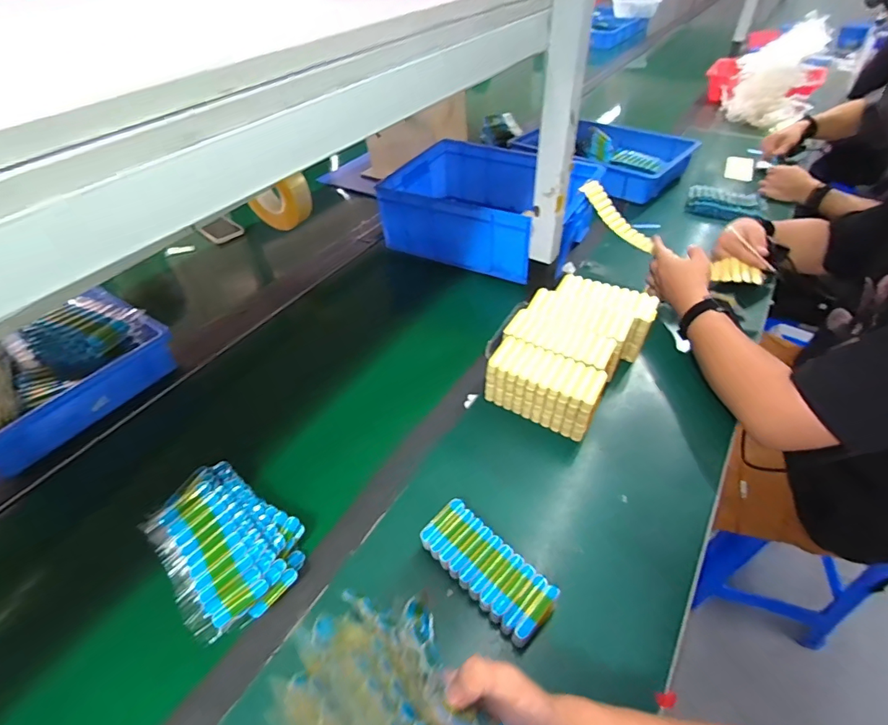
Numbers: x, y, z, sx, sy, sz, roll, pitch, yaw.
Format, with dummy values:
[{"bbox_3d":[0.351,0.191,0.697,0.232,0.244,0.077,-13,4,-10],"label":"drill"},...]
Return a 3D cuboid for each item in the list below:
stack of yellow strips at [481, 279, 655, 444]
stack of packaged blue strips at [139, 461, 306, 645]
[{"bbox_3d":[0.199,-0.022,0.713,0.176,0.098,0.262,27,53,27],"label":"stack of yellow strips"},{"bbox_3d":[-0.253,0.212,0.529,0.135,0.076,0.180,-34,52,-26],"label":"stack of packaged blue strips"}]

